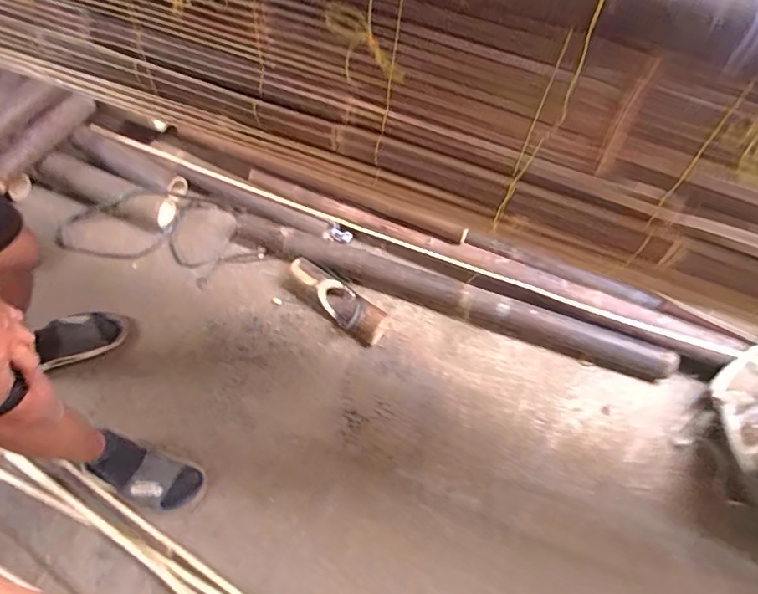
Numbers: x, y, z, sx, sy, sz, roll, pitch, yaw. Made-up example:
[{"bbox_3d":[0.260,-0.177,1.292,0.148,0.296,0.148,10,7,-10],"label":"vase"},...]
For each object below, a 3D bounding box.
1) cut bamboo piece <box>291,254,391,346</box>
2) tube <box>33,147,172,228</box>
[{"bbox_3d":[-0.105,0.012,1.274,0.284,0.060,0.093,34,64,17],"label":"cut bamboo piece"},{"bbox_3d":[-0.729,-0.283,1.380,0.390,0.079,0.074,22,62,8],"label":"tube"}]

